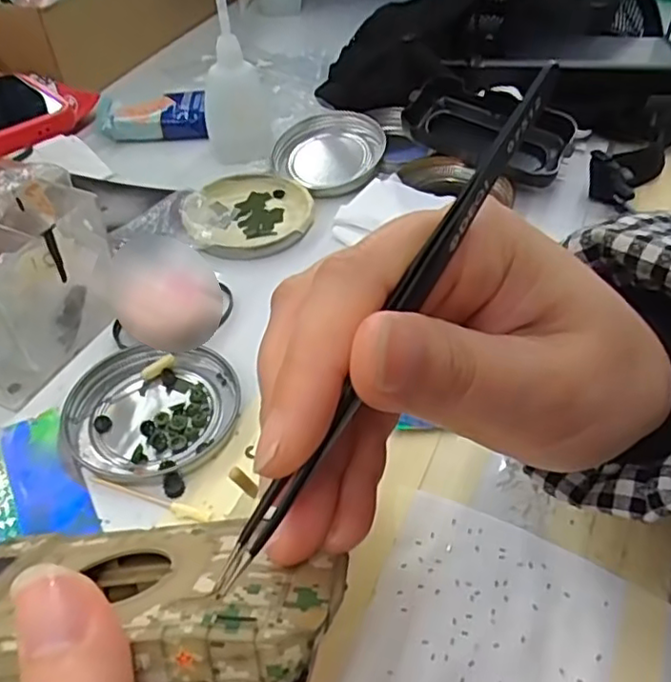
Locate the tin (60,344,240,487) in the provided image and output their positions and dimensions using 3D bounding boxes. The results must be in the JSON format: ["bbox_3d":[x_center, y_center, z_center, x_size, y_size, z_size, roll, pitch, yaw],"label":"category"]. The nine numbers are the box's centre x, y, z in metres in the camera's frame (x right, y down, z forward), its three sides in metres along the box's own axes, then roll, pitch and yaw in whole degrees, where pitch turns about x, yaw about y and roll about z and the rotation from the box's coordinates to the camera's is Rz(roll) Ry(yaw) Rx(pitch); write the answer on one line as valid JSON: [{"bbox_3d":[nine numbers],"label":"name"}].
[{"bbox_3d":[-0.086,0.031,0.304,0.075,0.010,0.077,-1,45,1],"label":"tin"}]

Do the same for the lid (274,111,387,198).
[{"bbox_3d":[0.001,-0.134,0.448,0.076,0.017,0.076,0,47,0],"label":"lid"}]

